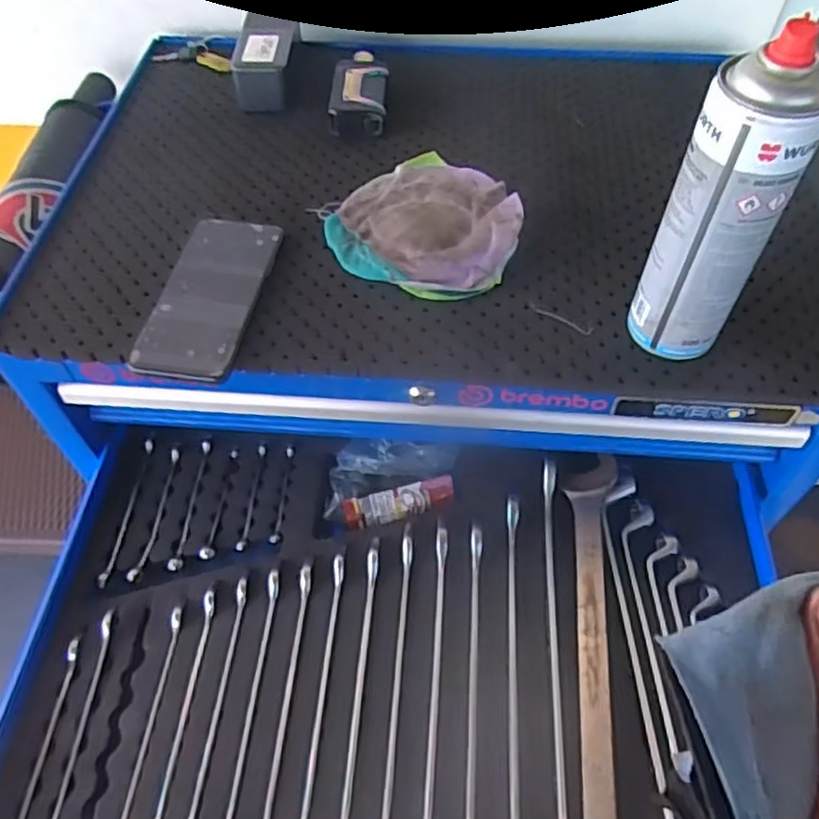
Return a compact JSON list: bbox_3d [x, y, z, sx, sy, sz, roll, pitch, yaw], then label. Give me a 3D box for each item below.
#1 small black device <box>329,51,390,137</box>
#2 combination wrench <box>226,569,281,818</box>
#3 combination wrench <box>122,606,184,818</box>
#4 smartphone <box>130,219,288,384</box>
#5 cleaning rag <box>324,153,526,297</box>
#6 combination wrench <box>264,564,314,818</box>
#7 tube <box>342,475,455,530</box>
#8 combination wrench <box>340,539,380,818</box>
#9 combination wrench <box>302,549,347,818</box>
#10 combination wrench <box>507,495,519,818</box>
[{"bbox_3d":[-0.048,-0.315,0.683,0.054,0.027,0.103,2,54,1],"label":"small black device"},{"bbox_3d":[-0.119,0.223,0.523,0.013,0.024,0.203,5,54,3],"label":"combination wrench"},{"bbox_3d":[-0.192,0.235,0.509,0.015,0.018,0.173,6,54,4],"label":"combination wrench"},{"bbox_3d":[-0.155,-0.092,0.537,0.076,0.012,0.164,8,54,6],"label":"smartphone"},{"bbox_3d":[0.019,-0.163,0.577,0.153,0.027,0.152,23,57,16],"label":"cleaning rag"},{"bbox_3d":[-0.093,0.221,0.521,0.014,0.018,0.211,5,54,3],"label":"combination wrench"},{"bbox_3d":[-0.008,0.084,0.617,0.100,0.022,0.024,-13,55,-10],"label":"tube"},{"bbox_3d":[-0.037,0.208,0.515,0.013,0.016,0.230,5,54,3],"label":"combination wrench"},{"bbox_3d":[-0.065,0.209,0.516,0.014,0.016,0.220,5,54,3],"label":"combination wrench"},{"bbox_3d":[0.080,0.194,0.524,0.016,0.018,0.276,5,54,3],"label":"combination wrench"}]

